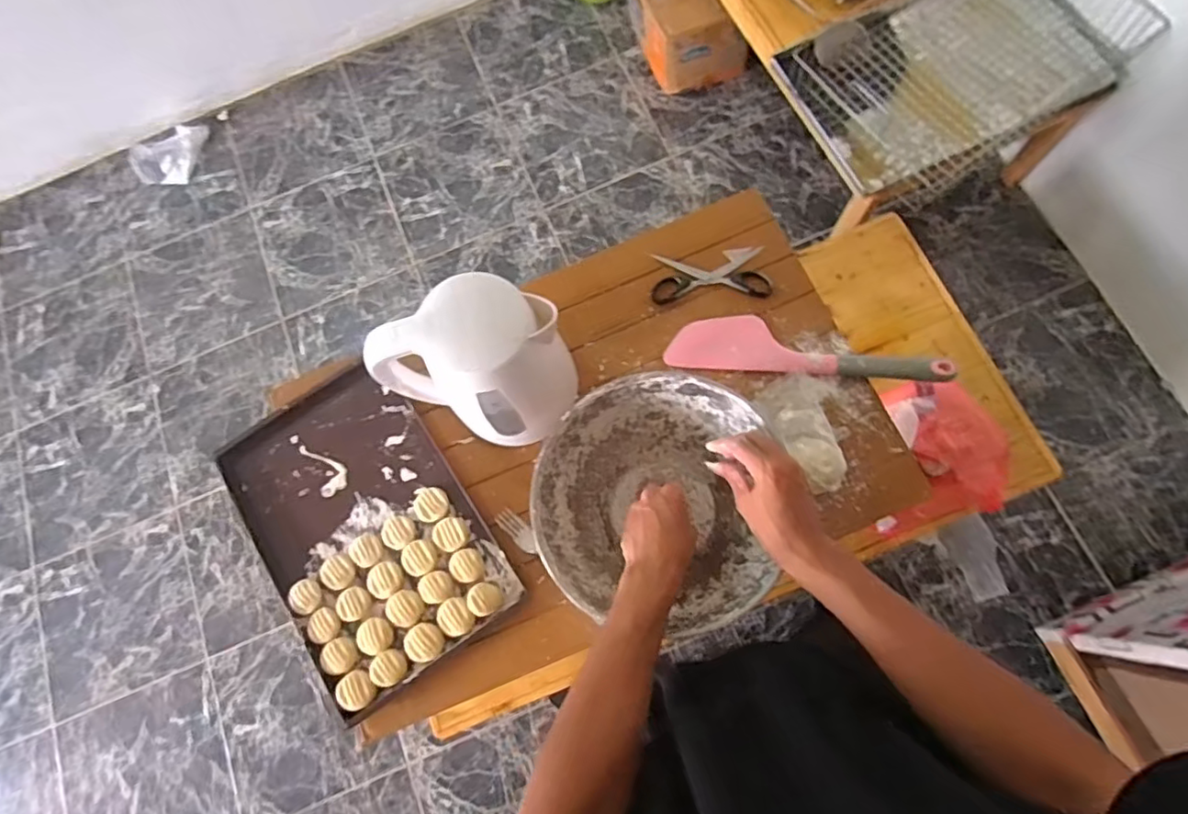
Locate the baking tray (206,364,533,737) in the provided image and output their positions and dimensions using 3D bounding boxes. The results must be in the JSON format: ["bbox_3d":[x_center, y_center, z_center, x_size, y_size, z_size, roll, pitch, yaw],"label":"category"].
[{"bbox_3d":[-0.273,0.140,0.726,0.236,0.020,0.355,-34,74,-5],"label":"baking tray"}]

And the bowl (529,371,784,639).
[{"bbox_3d":[0.057,0.102,0.665,0.231,0.108,0.251,0,74,1],"label":"bowl"}]

